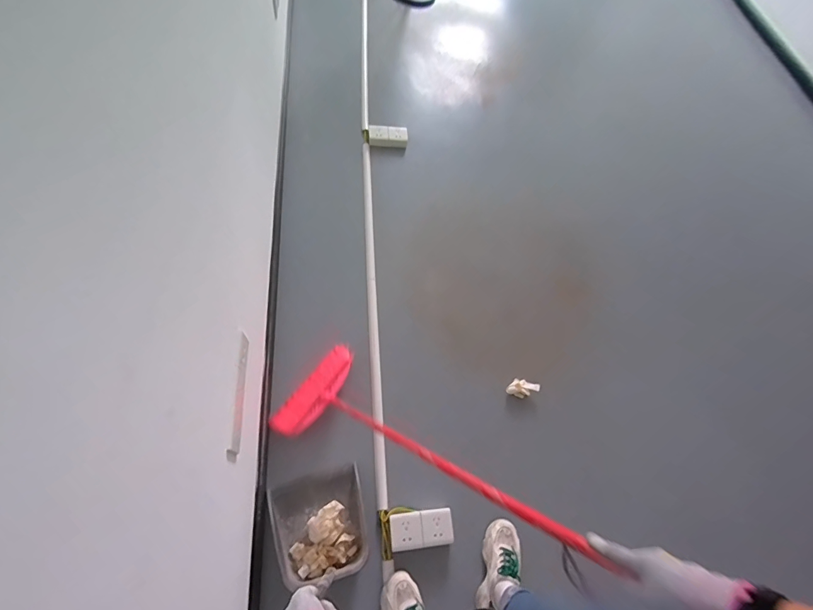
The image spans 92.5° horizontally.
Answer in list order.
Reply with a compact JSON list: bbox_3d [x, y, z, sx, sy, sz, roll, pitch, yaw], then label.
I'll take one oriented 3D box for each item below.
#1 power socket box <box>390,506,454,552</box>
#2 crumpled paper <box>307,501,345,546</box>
[{"bbox_3d":[0.043,0.641,1.117,0.177,0.061,0.090,-6,65,-4],"label":"power socket box"},{"bbox_3d":[-0.216,0.605,1.075,0.085,0.036,0.108,42,71,16],"label":"crumpled paper"}]

